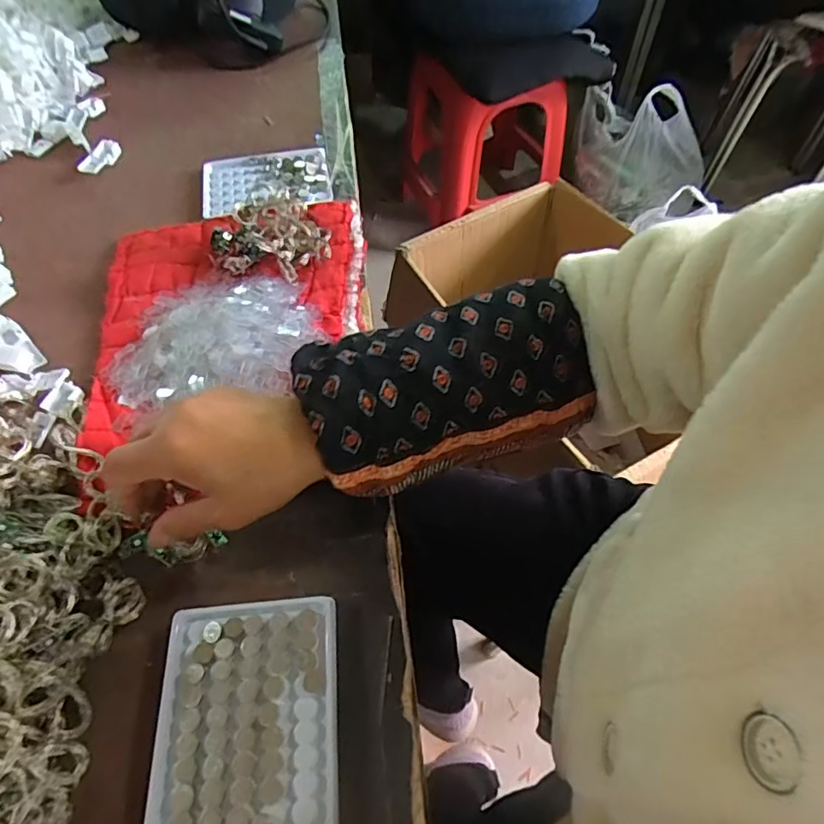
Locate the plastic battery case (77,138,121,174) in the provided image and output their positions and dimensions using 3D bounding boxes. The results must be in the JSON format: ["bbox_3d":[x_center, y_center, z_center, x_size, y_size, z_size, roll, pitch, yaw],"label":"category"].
[{"bbox_3d":[-0.342,-0.279,0.587,0.025,0.016,0.050,23,61,15],"label":"plastic battery case"}]

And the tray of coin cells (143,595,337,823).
[{"bbox_3d":[-0.092,0.174,0.296,0.099,0.017,0.129,-5,58,-2],"label":"tray of coin cells"}]

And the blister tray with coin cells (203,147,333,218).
[{"bbox_3d":[-0.155,-0.246,0.562,0.131,0.010,0.092,-9,58,-4],"label":"blister tray with coin cells"}]

